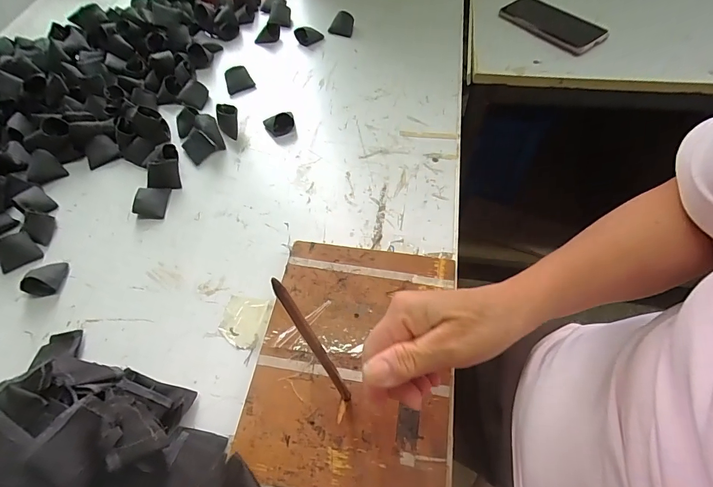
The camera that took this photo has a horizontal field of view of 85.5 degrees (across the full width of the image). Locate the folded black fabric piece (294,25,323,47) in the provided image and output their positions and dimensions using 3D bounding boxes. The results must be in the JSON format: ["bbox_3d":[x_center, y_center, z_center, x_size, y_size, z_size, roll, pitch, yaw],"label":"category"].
[{"bbox_3d":[-0.080,-0.353,0.648,0.047,0.028,0.018,-24,60,-11],"label":"folded black fabric piece"}]

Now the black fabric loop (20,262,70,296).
[{"bbox_3d":[-0.338,0.037,0.421,0.026,0.026,0.045,22,62,16],"label":"black fabric loop"}]

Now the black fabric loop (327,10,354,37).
[{"bbox_3d":[-0.028,-0.371,0.653,0.043,0.032,0.022,3,58,5],"label":"black fabric loop"}]

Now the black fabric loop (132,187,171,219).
[{"bbox_3d":[-0.254,-0.052,0.477,0.033,0.017,0.044,-3,58,1],"label":"black fabric loop"}]

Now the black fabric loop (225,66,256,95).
[{"bbox_3d":[-0.182,-0.252,0.594,0.041,0.029,0.038,-20,59,-9],"label":"black fabric loop"}]

